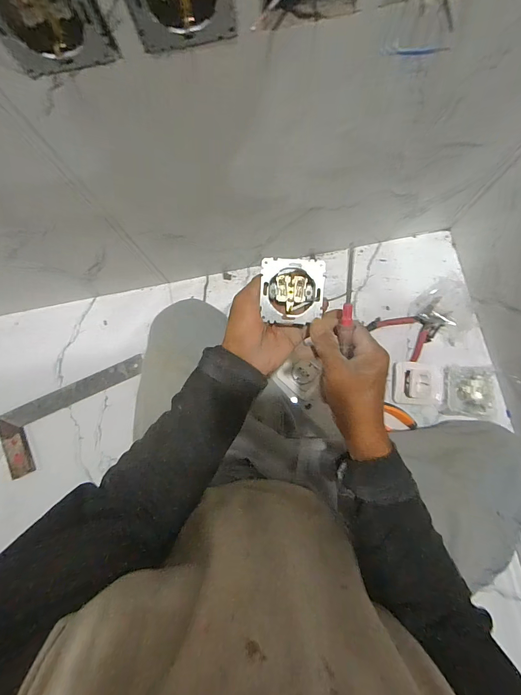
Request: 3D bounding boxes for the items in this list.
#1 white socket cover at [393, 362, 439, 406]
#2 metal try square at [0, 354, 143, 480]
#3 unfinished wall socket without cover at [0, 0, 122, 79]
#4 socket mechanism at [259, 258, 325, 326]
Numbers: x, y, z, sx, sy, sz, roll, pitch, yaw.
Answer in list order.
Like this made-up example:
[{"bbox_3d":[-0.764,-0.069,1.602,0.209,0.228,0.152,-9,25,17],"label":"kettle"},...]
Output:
[{"bbox_3d":[0.290,0.067,0.621,0.086,0.029,0.075,3,81,4],"label":"white socket cover"},{"bbox_3d":[-0.356,0.124,0.649,0.305,0.010,0.119,-28,80,-2],"label":"metal try square"},{"bbox_3d":[-0.147,-0.230,0.229,0.072,0.073,0.019,-13,80,1],"label":"unfinished wall socket without cover"},{"bbox_3d":[0.037,-0.066,0.395,0.069,0.033,0.071,2,99,2],"label":"socket mechanism"}]

